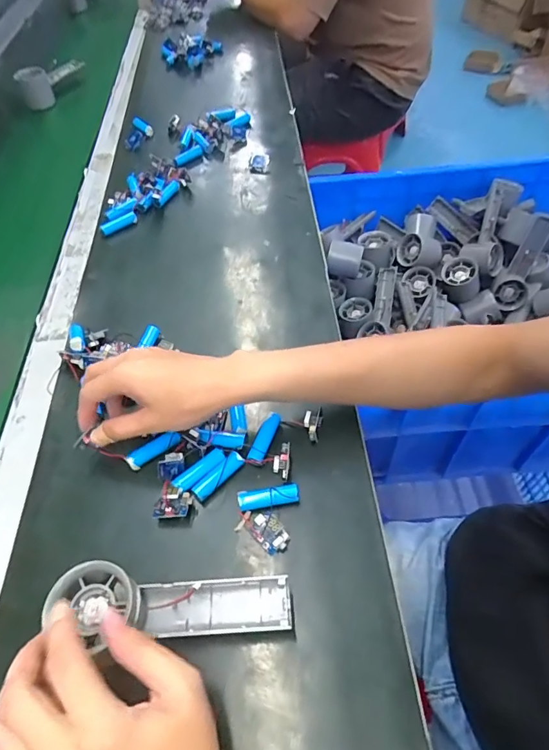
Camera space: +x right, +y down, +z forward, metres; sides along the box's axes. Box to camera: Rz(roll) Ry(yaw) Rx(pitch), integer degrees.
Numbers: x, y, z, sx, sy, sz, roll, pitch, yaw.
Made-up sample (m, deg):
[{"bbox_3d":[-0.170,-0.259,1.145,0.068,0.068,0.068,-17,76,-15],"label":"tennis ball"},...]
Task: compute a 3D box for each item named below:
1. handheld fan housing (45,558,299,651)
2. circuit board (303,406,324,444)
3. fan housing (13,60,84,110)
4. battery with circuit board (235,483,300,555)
[{"bbox_3d":[-0.068,0.159,0.318,0.156,0.025,0.045,7,53,-8],"label":"handheld fan housing"},{"bbox_3d":[0.036,0.046,0.430,0.017,0.017,0.032,6,54,8],"label":"circuit board"},{"bbox_3d":[-0.424,-0.566,0.892,0.065,0.063,0.125,16,55,15],"label":"fan housing"},{"bbox_3d":[-0.007,0.114,0.376,0.049,0.022,0.051,3,54,5],"label":"battery with circuit board"}]

